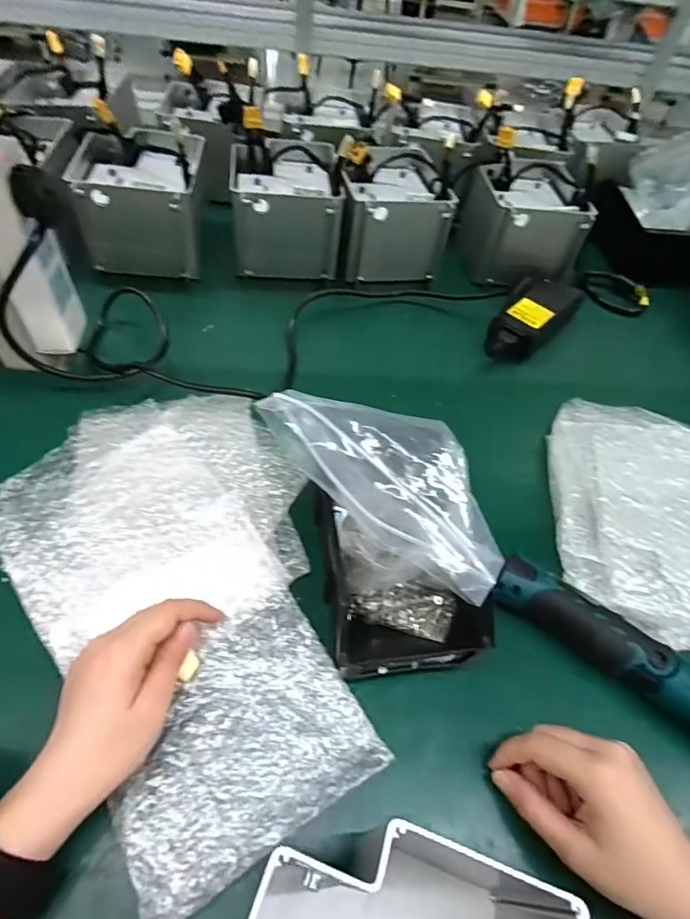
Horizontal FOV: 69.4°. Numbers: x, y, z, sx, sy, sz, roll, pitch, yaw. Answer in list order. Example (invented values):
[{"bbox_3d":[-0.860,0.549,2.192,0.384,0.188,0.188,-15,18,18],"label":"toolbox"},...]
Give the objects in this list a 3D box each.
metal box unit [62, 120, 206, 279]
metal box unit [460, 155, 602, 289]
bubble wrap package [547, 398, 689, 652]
[{"bbox_3d":[-0.242,-0.308,0.601,0.136,0.126,0.165,-5,53,-9],"label":"metal box unit"},{"bbox_3d":[0.244,-0.333,0.696,0.140,0.097,0.163,0,52,-5],"label":"metal box unit"},{"bbox_3d":[0.278,0.039,0.455,0.171,0.019,0.249,13,52,4],"label":"bubble wrap package"}]

